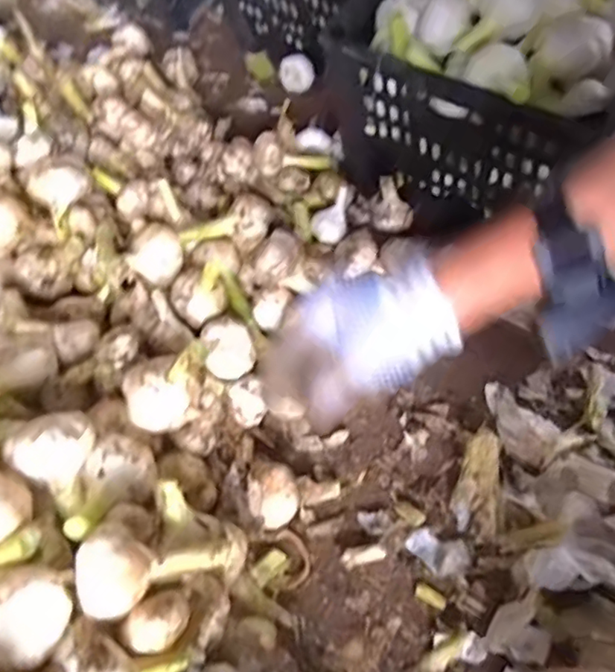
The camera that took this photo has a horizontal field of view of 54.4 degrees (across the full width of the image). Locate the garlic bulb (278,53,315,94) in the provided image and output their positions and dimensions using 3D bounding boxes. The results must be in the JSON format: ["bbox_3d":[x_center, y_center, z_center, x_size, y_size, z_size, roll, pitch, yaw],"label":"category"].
[{"bbox_3d":[-0.015,-0.388,0.894,0.045,0.051,0.051,-37,62,-24],"label":"garlic bulb"}]

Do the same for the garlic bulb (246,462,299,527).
[{"bbox_3d":[-0.030,0.137,0.514,0.042,0.043,0.052,-8,55,-7],"label":"garlic bulb"}]

